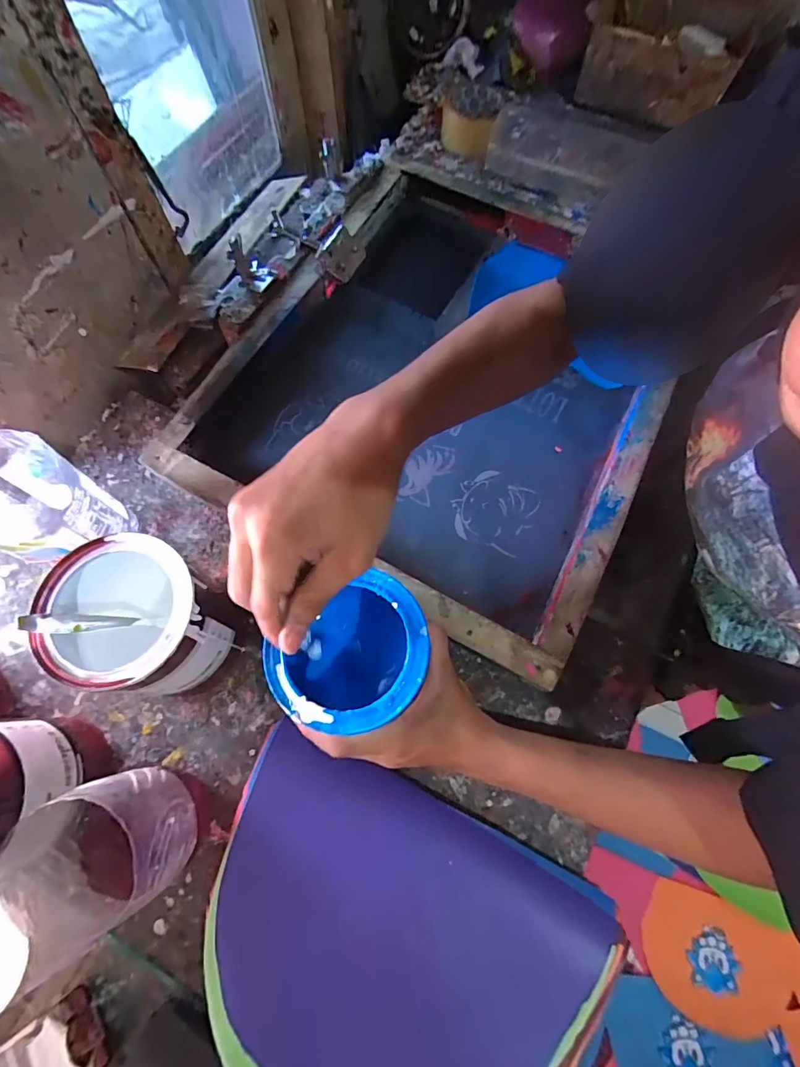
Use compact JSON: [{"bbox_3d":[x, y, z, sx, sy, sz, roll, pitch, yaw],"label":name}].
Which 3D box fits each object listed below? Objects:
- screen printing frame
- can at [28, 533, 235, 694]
[{"bbox_3d":[0.058,-0.195,0.535,0.470,0.050,0.557,27,72,11],"label":"screen printing frame"},{"bbox_3d":[-0.203,0.074,0.381,0.114,0.139,0.105,0,69,1],"label":"can"}]

